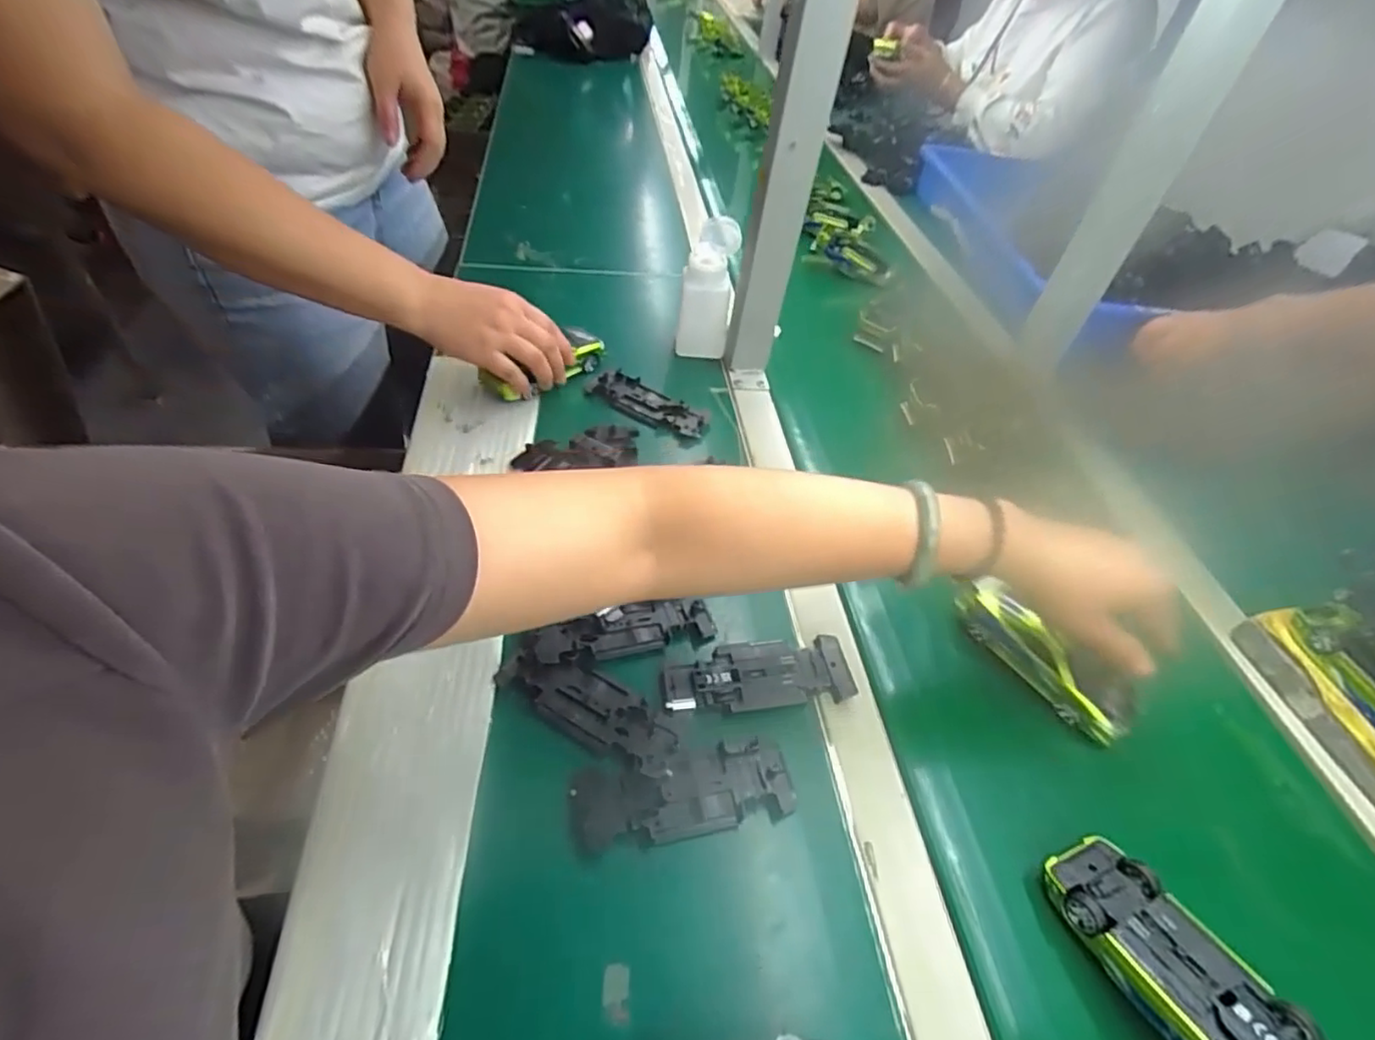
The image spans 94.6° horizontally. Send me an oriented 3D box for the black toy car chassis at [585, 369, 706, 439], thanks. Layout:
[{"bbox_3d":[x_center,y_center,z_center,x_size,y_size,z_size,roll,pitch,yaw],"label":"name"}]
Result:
[{"bbox_3d":[-0.038,-0.113,0.627,0.126,0.024,0.040,28,49,15],"label":"black toy car chassis"}]

